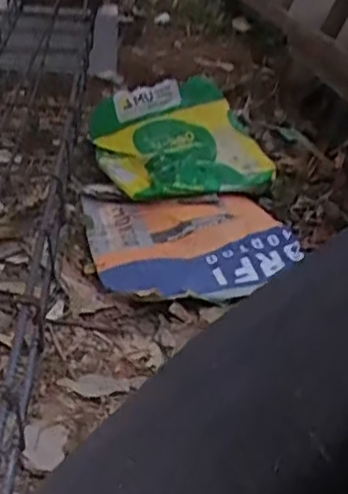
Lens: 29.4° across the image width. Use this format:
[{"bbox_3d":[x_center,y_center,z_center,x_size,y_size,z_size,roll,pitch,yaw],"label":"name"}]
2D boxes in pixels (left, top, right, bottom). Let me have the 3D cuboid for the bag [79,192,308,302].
[{"bbox_3d":[0.027,-0.018,1.286,0.358,0.102,0.383,-5,35,-15],"label":"bag"}]

